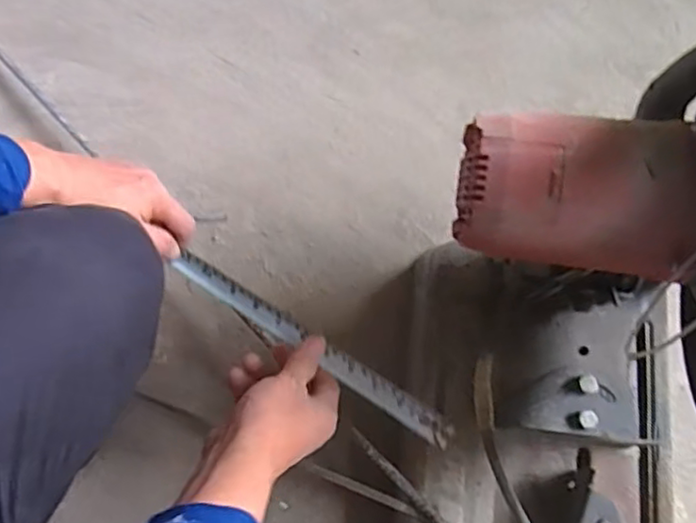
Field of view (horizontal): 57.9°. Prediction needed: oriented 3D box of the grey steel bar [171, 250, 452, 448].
[{"bbox_3d":[-0.035,0.075,0.551,0.278,0.009,0.027,32,87,10],"label":"grey steel bar"}]

